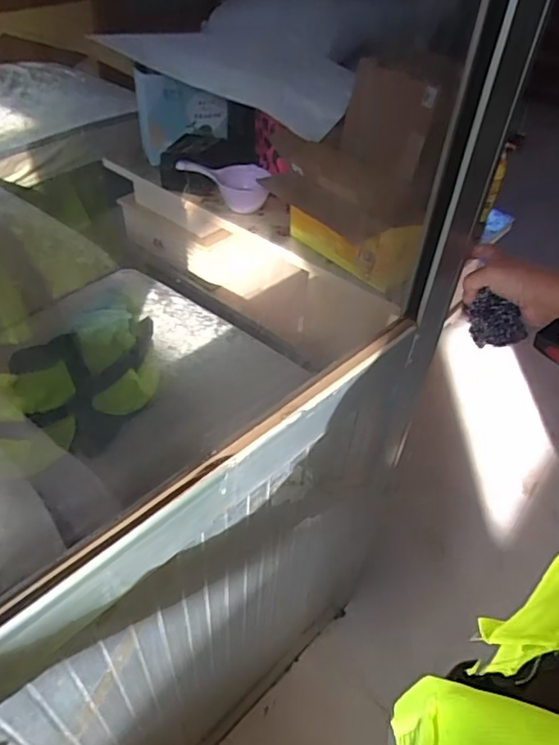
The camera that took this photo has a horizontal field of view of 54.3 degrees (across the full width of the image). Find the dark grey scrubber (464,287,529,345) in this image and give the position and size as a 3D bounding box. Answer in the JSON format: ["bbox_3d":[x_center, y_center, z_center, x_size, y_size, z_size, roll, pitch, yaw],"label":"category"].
[{"bbox_3d":[0.234,-0.056,0.585,0.063,0.058,0.025,12,45,8],"label":"dark grey scrubber"}]

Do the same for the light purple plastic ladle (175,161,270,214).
[{"bbox_3d":[-0.176,-0.590,1.708,0.276,0.093,0.155,0,45,-4],"label":"light purple plastic ladle"}]

